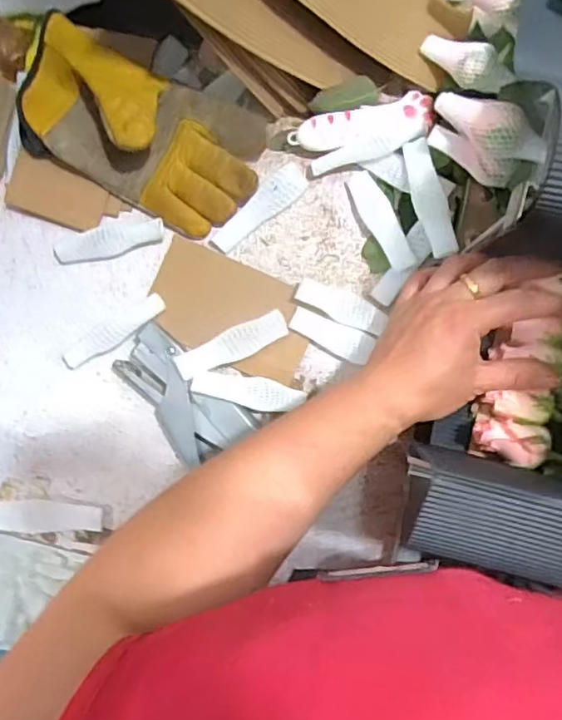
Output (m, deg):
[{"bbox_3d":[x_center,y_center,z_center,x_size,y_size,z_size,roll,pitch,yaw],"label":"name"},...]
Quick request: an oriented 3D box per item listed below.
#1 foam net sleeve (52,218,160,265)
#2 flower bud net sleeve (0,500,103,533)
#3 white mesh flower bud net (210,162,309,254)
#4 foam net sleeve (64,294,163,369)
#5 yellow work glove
[{"bbox_3d":[-0.144,-0.100,0.487,0.093,0.009,0.027,-17,88,3],"label":"foam net sleeve"},{"bbox_3d":[-0.195,0.129,0.483,0.092,0.009,0.025,0,89,3],"label":"flower bud net sleeve"},{"bbox_3d":[-0.019,-0.123,0.475,0.091,0.011,0.026,-40,88,2],"label":"white mesh flower bud net"},{"bbox_3d":[-0.139,-0.024,0.481,0.093,0.016,0.027,-28,88,2],"label":"foam net sleeve"},{"bbox_3d":[-0.122,-0.181,0.457,0.213,0.061,0.102,23,90,3],"label":"yellow work glove"}]

